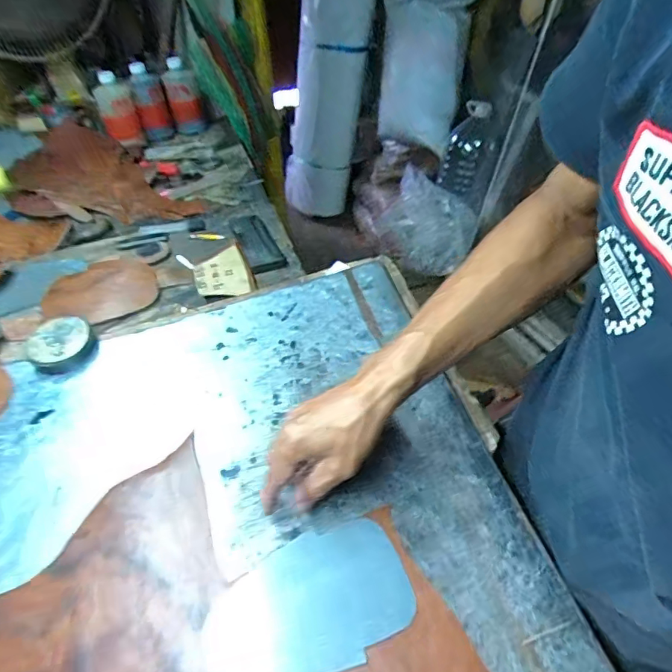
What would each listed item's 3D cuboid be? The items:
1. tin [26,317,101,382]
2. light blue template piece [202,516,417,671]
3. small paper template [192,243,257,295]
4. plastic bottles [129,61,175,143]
[{"bbox_3d":[-0.340,0.013,0.596,0.075,0.033,0.085,-31,51,-22],"label":"tin"},{"bbox_3d":[-0.024,0.216,0.391,0.163,0.004,0.103,-13,47,-7],"label":"light blue template piece"},{"bbox_3d":[-0.169,-0.095,0.710,0.079,0.009,0.117,-19,47,-12],"label":"small paper template"},{"bbox_3d":[-0.409,-0.511,1.058,0.062,0.144,0.065,-9,46,-3],"label":"plastic bottles"}]

